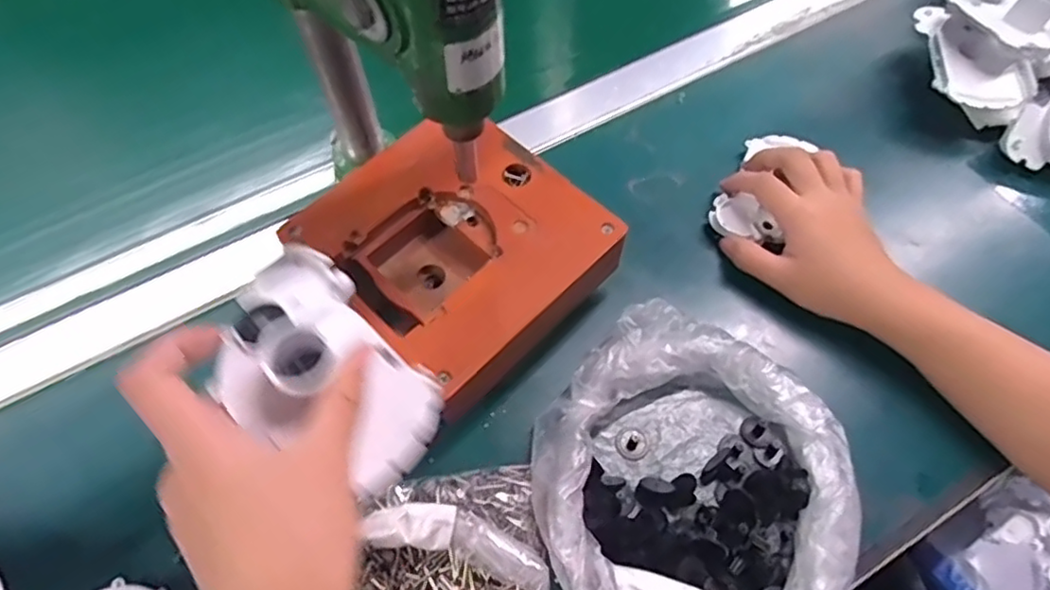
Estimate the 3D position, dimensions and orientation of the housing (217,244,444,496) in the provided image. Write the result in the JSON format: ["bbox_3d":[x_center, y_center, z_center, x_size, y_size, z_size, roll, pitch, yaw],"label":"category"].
[{"bbox_3d":[-0.083,0.030,0.264,0.067,0.030,0.106,-40,85,-27],"label":"housing"}]

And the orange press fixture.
[{"bbox_3d":[-0.040,-0.020,0.410,0.154,0.075,0.162,-37,69,-18],"label":"orange press fixture"}]

